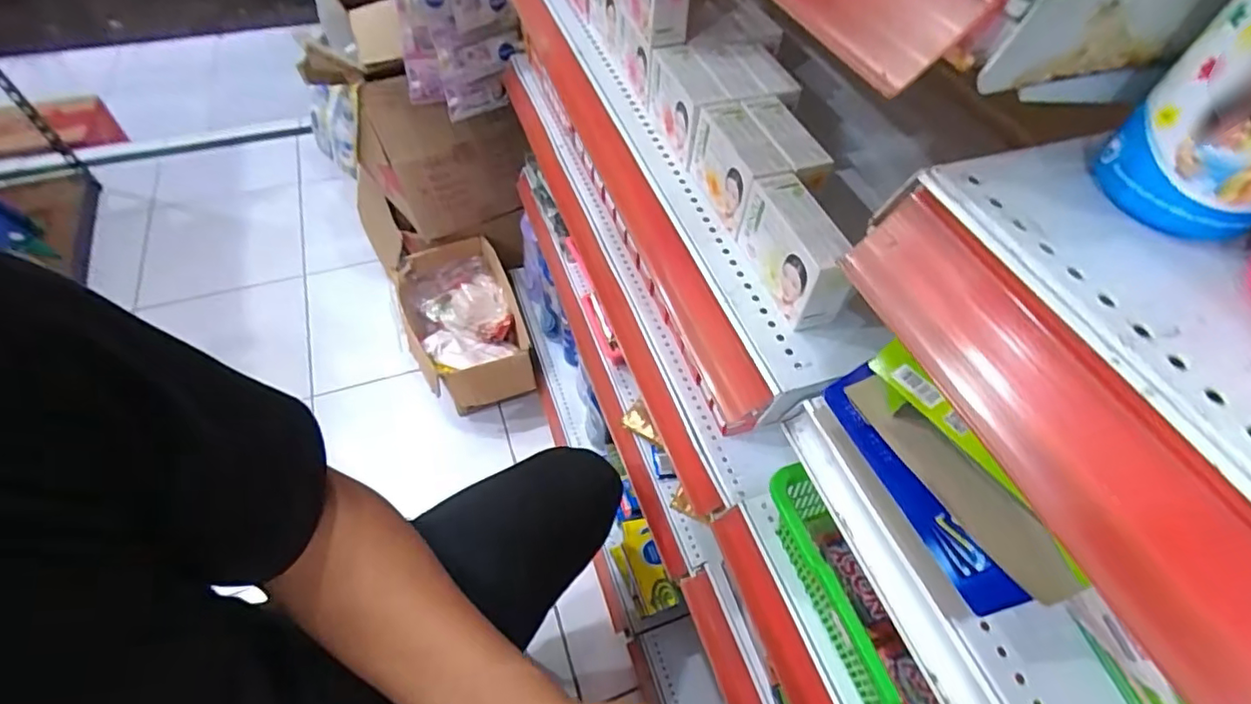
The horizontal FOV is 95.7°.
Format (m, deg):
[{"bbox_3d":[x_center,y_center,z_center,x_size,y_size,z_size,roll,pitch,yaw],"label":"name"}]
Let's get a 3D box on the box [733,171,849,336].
[{"bbox_3d":[0.118,-0.074,0.395,0.032,0.065,0.093,-13,56,-12],"label":"box"}]

